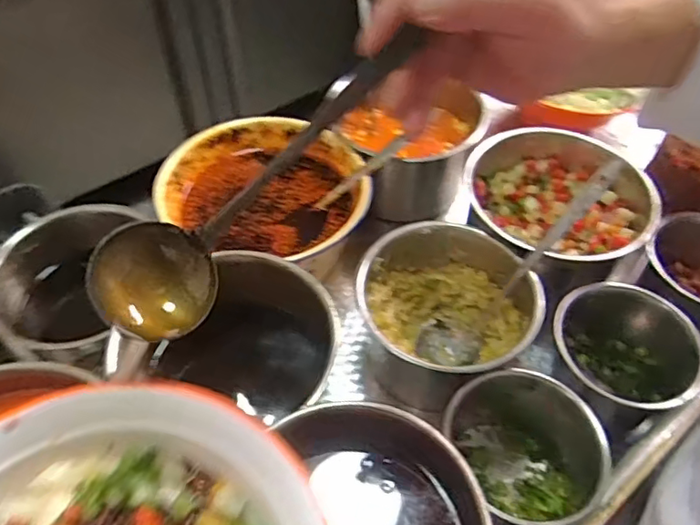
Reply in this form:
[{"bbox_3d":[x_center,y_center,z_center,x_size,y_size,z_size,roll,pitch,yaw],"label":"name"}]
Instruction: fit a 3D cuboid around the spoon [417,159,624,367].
[{"bbox_3d":[0.149,0.004,0.513,0.042,0.239,0.053,10,34,-45],"label":"spoon"}]

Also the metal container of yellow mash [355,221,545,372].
[{"bbox_3d":[0.087,0.049,0.522,0.153,0.092,0.145,0,48,0],"label":"metal container of yellow mash"}]

